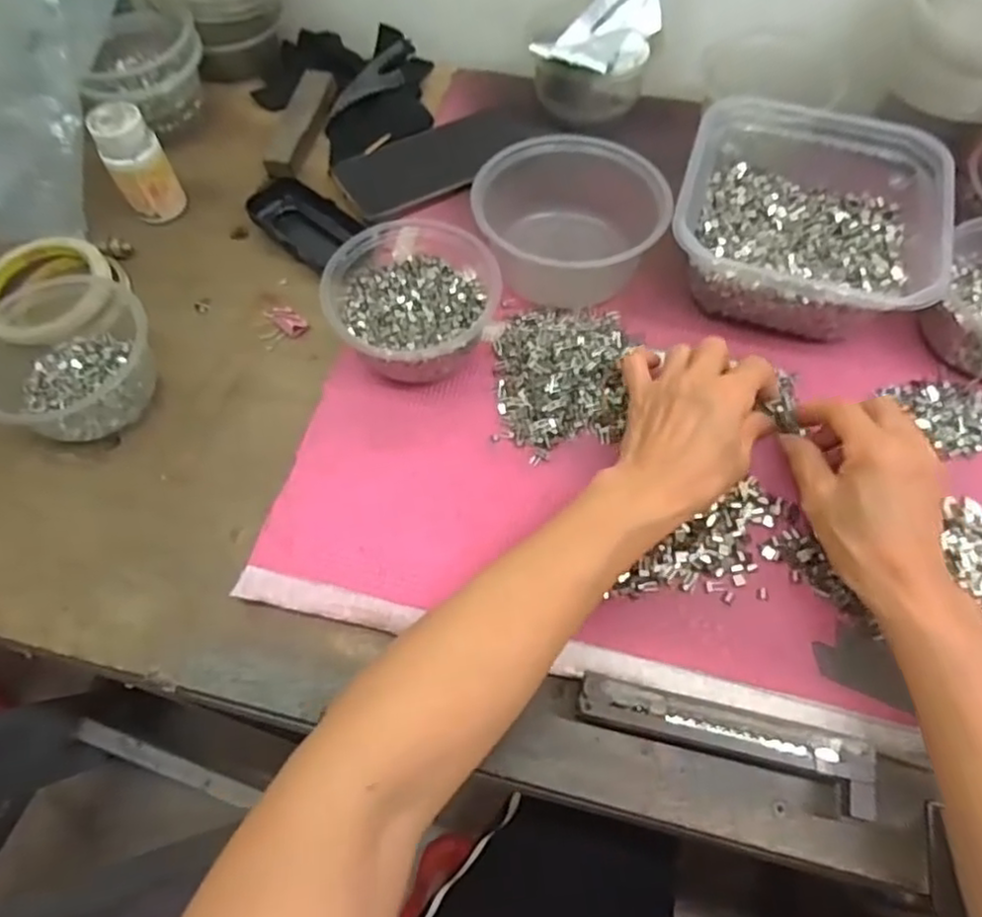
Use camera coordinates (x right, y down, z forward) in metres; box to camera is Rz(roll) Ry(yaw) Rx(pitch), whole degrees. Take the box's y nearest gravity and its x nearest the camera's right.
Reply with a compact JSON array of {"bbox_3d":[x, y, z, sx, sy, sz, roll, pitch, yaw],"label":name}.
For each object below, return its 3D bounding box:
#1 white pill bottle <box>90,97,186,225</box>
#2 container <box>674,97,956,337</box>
[{"bbox_3d":[-0.283,-0.237,0.539,0.044,0.076,0.038,-31,65,-15],"label":"white pill bottle"},{"bbox_3d":[0.222,-0.171,0.490,0.169,0.074,0.165,16,63,9],"label":"container"}]

